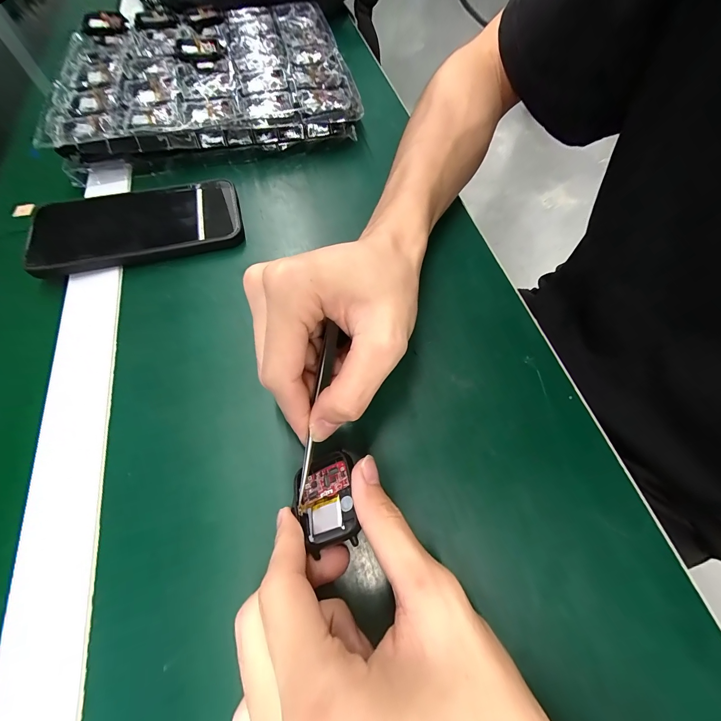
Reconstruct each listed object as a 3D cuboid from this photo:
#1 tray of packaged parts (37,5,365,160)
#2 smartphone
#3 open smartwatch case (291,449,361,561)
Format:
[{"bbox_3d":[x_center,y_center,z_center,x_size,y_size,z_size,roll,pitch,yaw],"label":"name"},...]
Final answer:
[{"bbox_3d":[-0.165,-0.313,0.347,0.289,0.044,0.255,-12,64,-5],"label":"tray of packaged parts"},{"bbox_3d":[-0.184,-0.117,0.264,0.158,0.013,0.082,-16,65,-10],"label":"smartphone"},{"bbox_3d":[-0.018,0.074,0.168,0.035,0.011,0.044,-28,49,16],"label":"open smartwatch case"}]

